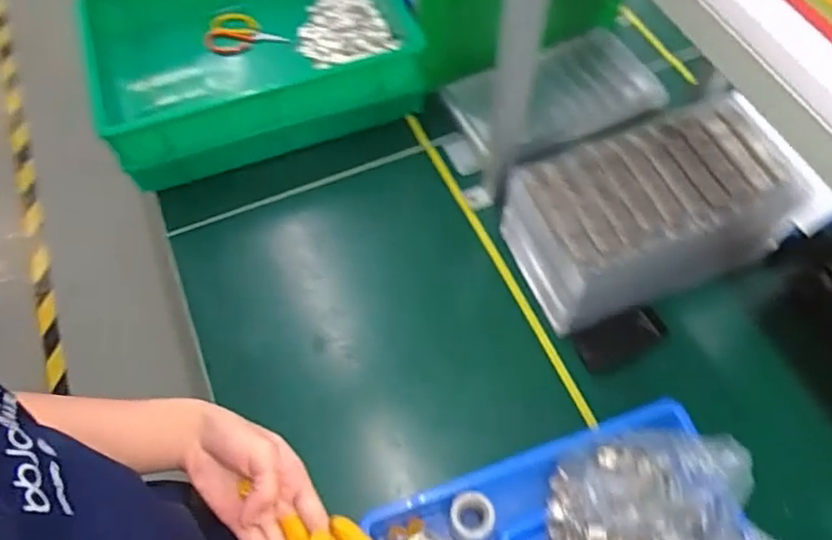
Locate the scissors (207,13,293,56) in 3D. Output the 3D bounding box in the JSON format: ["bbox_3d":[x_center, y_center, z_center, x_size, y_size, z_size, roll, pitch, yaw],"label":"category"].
[{"bbox_3d":[-0.256,-0.362,0.994,0.124,0.017,0.080,9,62,1],"label":"scissors"}]

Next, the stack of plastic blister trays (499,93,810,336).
[{"bbox_3d":[0.276,-0.062,0.798,0.287,0.169,0.173,-18,65,-13],"label":"stack of plastic blister trays"}]

